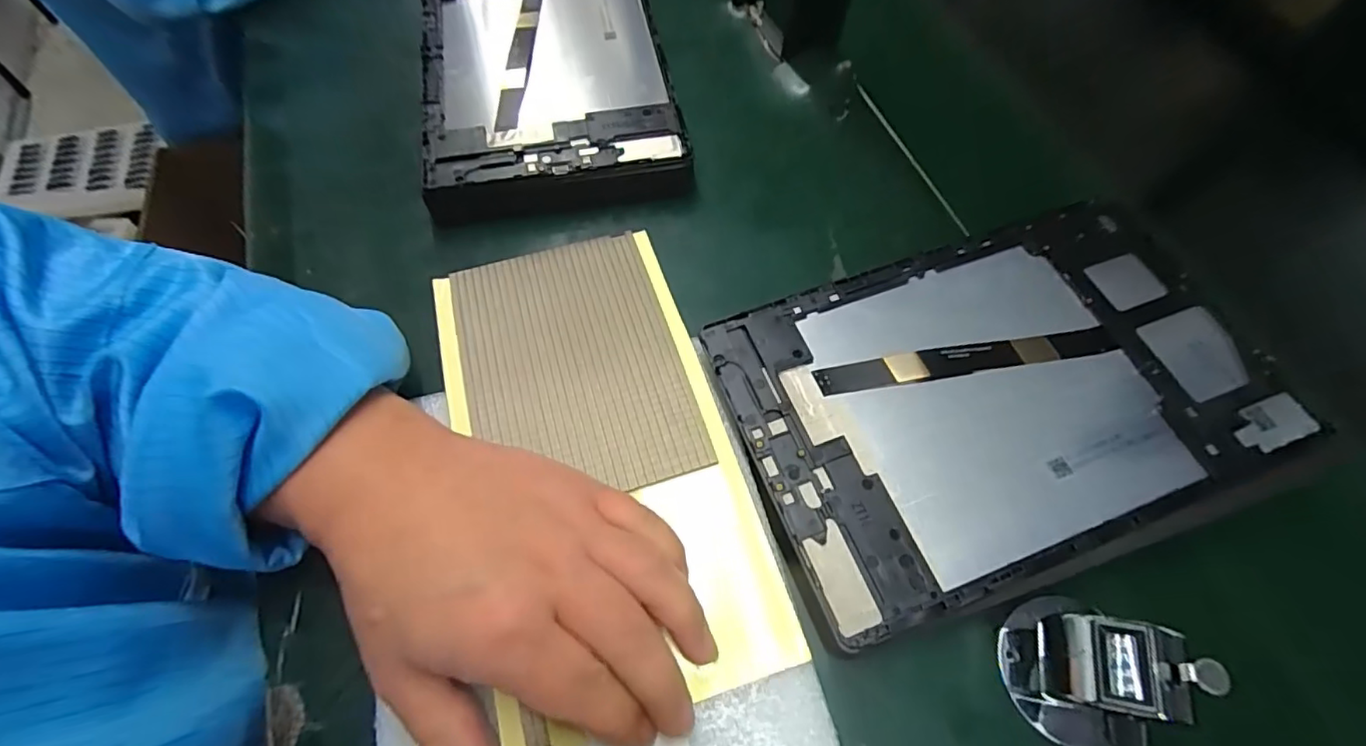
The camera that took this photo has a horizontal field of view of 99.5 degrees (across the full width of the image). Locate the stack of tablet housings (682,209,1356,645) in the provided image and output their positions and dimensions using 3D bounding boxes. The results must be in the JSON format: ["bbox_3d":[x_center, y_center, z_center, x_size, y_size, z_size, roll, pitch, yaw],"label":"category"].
[{"bbox_3d":[0.145,0.012,0.270,0.238,0.030,0.152,-16,65,-9],"label":"stack of tablet housings"}]

